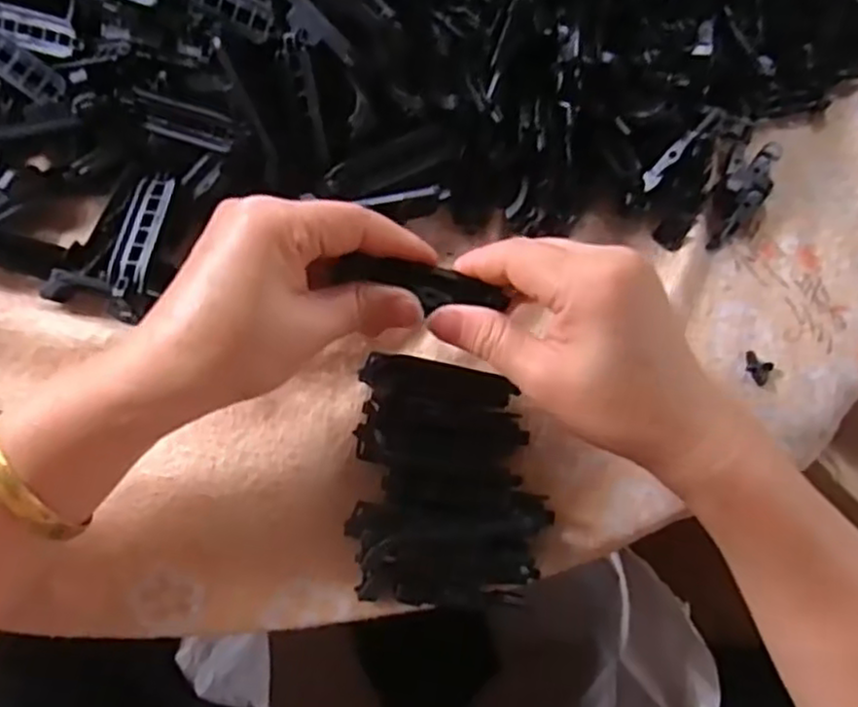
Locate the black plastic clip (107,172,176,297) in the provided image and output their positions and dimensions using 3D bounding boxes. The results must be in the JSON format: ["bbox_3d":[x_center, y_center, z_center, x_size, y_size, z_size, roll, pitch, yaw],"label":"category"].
[{"bbox_3d":[-0.138,-0.058,0.329,0.019,0.006,0.066,6,67,2],"label":"black plastic clip"}]

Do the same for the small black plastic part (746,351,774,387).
[{"bbox_3d":[0.166,0.007,0.348,0.015,0.004,0.013,36,69,12],"label":"small black plastic part"}]

